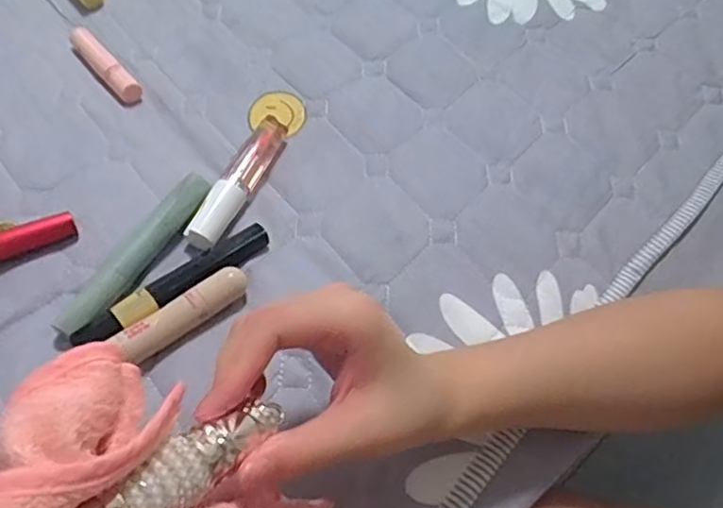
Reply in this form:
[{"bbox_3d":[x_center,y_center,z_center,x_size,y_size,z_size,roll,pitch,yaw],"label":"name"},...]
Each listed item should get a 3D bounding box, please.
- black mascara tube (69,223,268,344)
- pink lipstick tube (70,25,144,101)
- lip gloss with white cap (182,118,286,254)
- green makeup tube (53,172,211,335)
[{"bbox_3d":[-0.108,0.017,0.367,0.123,0.019,0.017,-38,68,-24],"label":"black mascara tube"},{"bbox_3d":[-0.192,-0.144,0.466,0.016,0.011,0.086,-35,67,-23],"label":"pink lipstick tube"},{"bbox_3d":[-0.079,-0.049,0.413,0.023,0.017,0.108,24,59,10],"label":"lip gloss with white cap"},{"bbox_3d":[-0.132,0.000,0.376,0.019,0.017,0.123,26,60,11],"label":"green makeup tube"}]

